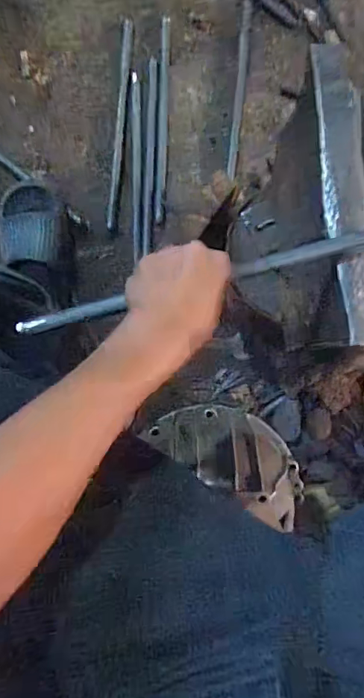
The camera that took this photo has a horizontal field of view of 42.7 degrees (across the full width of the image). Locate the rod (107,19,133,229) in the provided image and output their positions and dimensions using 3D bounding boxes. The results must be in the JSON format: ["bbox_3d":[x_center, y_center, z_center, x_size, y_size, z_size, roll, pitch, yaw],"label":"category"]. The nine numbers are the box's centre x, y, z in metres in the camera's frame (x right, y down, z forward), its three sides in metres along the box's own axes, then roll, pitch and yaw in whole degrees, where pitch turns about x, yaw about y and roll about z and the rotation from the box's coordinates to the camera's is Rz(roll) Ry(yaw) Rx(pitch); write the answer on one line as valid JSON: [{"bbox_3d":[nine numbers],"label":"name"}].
[{"bbox_3d":[-0.101,-0.368,0.763,0.017,0.007,0.330,4,91,-6],"label":"rod"}]

